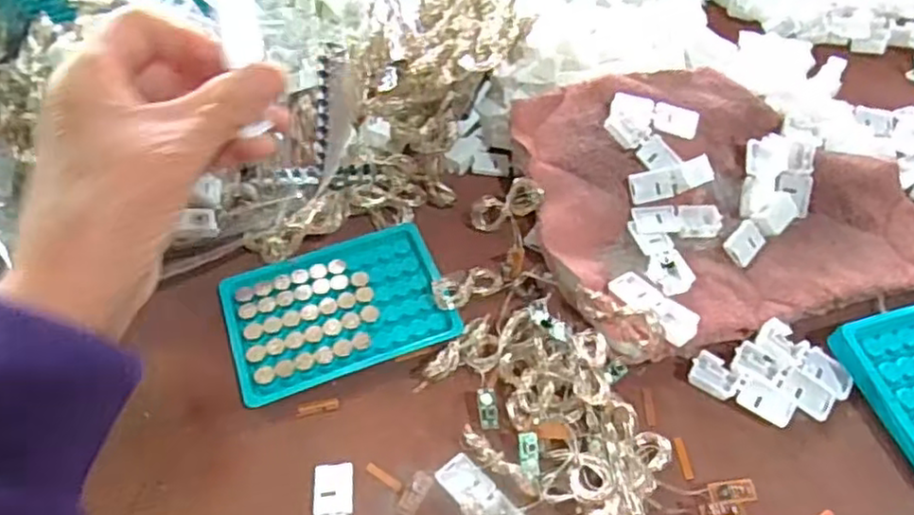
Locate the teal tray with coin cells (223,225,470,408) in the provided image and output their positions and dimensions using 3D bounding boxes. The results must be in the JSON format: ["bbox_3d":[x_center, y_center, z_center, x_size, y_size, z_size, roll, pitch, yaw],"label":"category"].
[{"bbox_3d":[-0.074,0.028,0.423,0.130,0.007,0.093,-17,58,-11],"label":"teal tray with coin cells"}]

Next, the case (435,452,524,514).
[{"bbox_3d":[0.013,0.122,0.347,0.020,0.010,0.057,-35,47,-21],"label":"case"}]

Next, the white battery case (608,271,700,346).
[{"bbox_3d":[0.115,0.027,0.402,0.020,0.009,0.056,-31,50,-19],"label":"white battery case"}]

